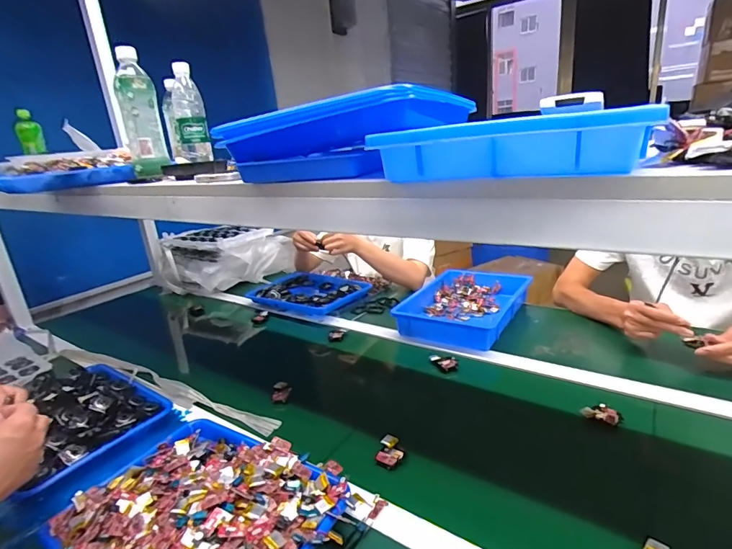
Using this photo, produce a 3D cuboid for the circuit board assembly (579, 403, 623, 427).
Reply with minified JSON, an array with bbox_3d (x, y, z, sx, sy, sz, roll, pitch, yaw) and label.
[{"bbox_3d":[0.378,0.224,0.672,0.057,0.019,0.032,6,21,32],"label":"circuit board assembly"}]

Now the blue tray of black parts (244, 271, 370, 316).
[{"bbox_3d":[-0.176,0.057,1.289,0.314,0.046,0.249,11,24,41],"label":"blue tray of black parts"}]

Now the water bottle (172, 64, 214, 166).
[{"bbox_3d":[-0.384,-0.348,0.909,0.065,0.192,0.067,-11,19,-16],"label":"water bottle"}]

